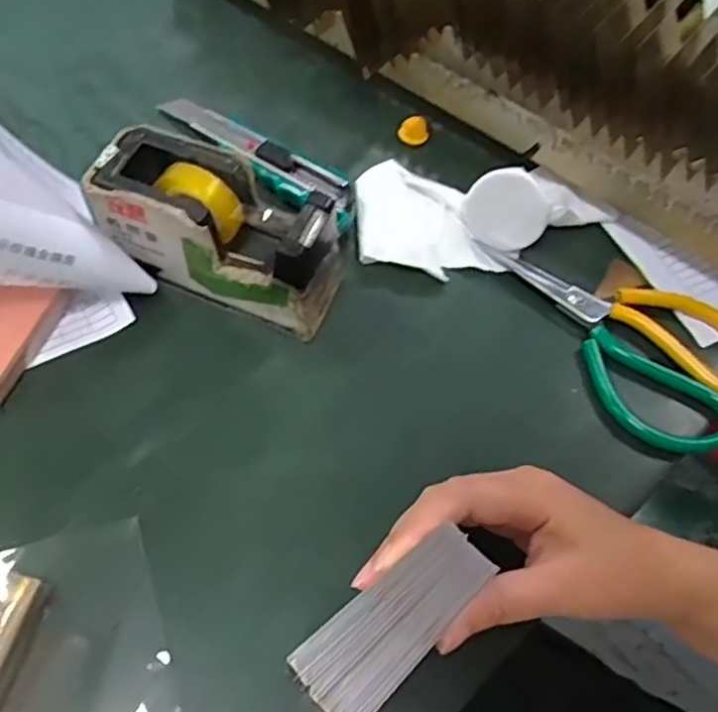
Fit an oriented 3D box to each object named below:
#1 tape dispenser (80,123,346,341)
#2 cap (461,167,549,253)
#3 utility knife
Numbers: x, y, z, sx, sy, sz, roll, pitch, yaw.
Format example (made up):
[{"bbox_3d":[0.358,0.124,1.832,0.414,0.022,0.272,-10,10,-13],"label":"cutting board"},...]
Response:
[{"bbox_3d":[-0.080,-0.073,0.414,0.134,0.089,0.057,20,61,6],"label":"tape dispenser"},{"bbox_3d":[0.097,-0.095,0.454,0.052,0.054,0.009,41,41,-5],"label":"cap"},{"bbox_3d":[-0.074,-0.140,0.475,0.174,0.015,0.038,36,64,15],"label":"utility knife"}]

